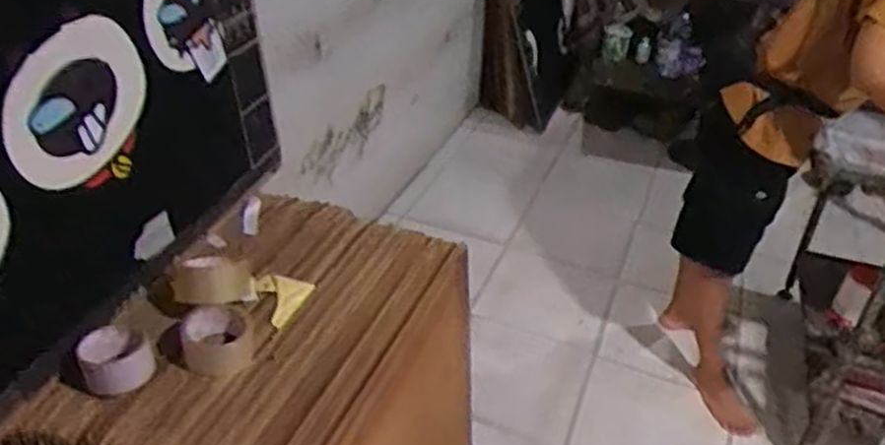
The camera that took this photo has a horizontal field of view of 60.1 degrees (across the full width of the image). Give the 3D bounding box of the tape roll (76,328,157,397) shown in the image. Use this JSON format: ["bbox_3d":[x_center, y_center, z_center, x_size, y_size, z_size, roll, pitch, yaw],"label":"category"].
[{"bbox_3d":[-0.410,0.170,0.963,0.085,0.053,0.078,-19,41,-32],"label":"tape roll"}]

